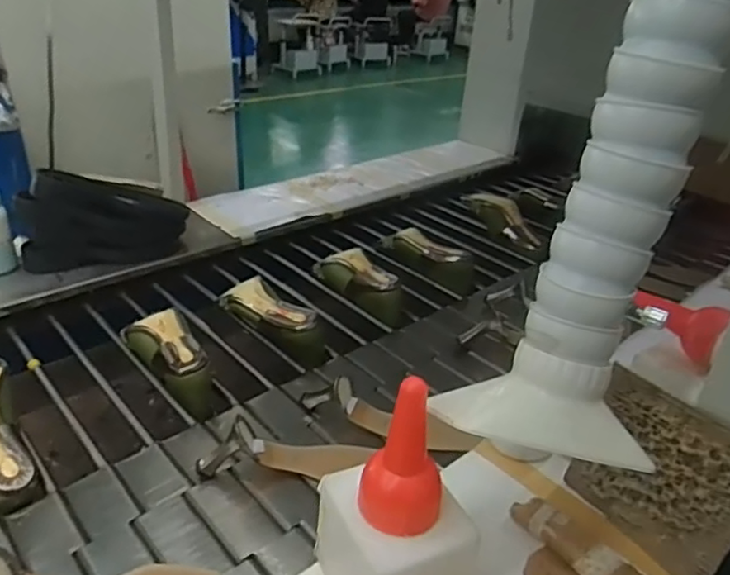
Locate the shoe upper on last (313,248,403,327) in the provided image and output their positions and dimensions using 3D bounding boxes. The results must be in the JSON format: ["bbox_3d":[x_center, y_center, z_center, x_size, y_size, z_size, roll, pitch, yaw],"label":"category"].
[{"bbox_3d":[-0.004,-0.015,1.115,0.061,0.060,0.206,-23,39,-39],"label":"shoe upper on last"}]

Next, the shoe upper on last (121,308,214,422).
[{"bbox_3d":[-0.281,0.108,0.898,0.081,0.077,0.204,-17,35,-32],"label":"shoe upper on last"}]

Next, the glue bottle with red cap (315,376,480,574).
[{"bbox_3d":[0.026,0.189,0.528,0.101,0.220,0.126,-17,37,-30],"label":"glue bottle with red cap"}]

